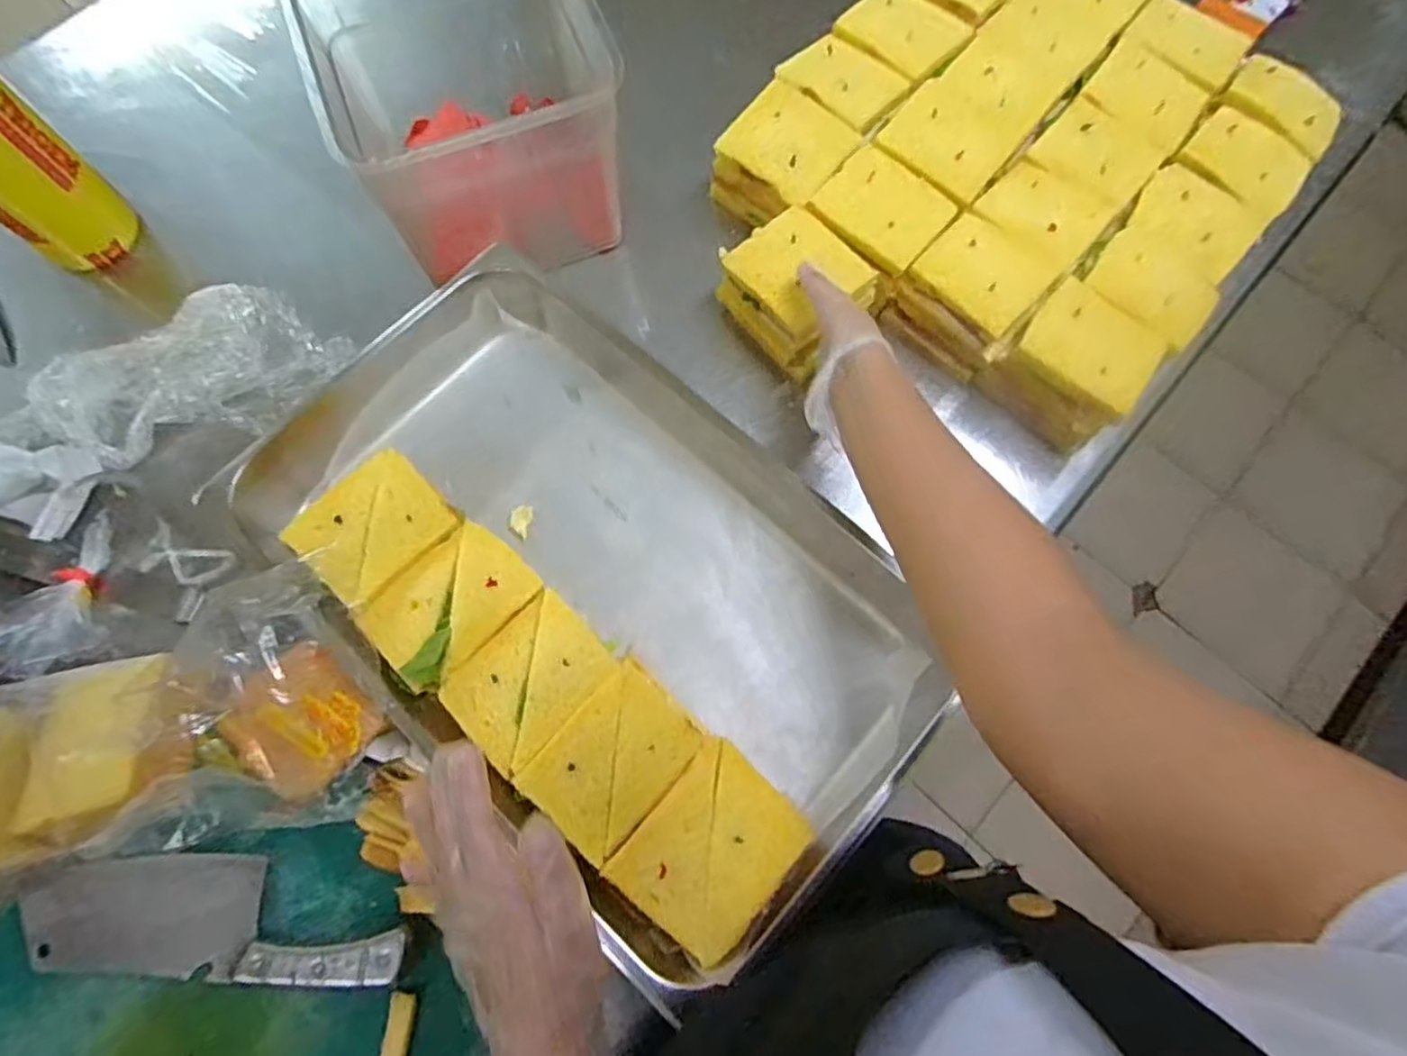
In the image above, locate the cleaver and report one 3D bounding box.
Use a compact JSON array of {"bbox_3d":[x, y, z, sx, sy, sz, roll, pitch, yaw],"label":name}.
[{"bbox_3d":[-0.321,0.252,0.457,0.249,0.027,0.071,2,73,0],"label":"cleaver"}]

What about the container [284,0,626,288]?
[{"bbox_3d":[-0.202,-0.371,0.613,0.212,0.150,0.243,-23,74,-8],"label":"container"}]

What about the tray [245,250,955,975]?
[{"bbox_3d":[-0.095,0.030,0.550,0.528,0.084,0.319,41,76,11],"label":"tray"}]

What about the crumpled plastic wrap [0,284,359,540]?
[{"bbox_3d":[-0.461,-0.103,0.607,0.318,0.051,0.141,-32,76,-10],"label":"crumpled plastic wrap"}]

